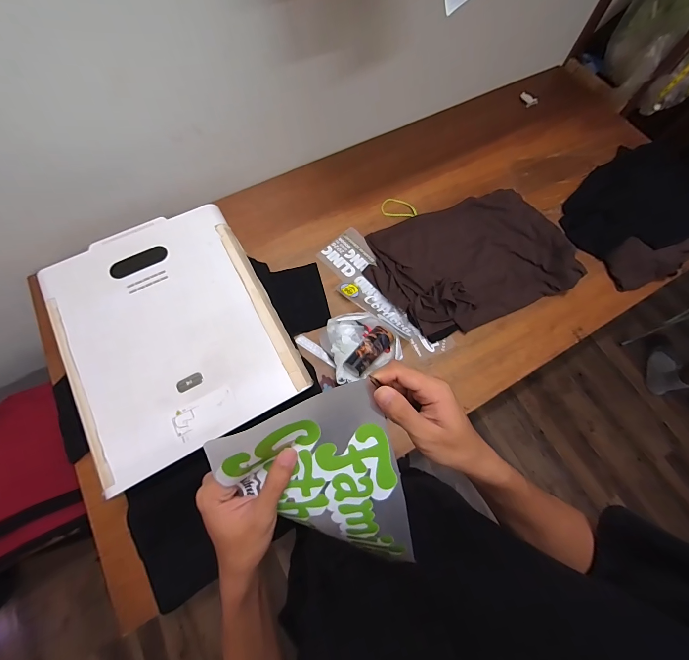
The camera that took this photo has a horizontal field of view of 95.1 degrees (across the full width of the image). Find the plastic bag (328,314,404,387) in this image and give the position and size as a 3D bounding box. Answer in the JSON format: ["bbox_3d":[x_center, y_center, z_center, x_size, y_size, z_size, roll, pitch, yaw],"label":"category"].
[{"bbox_3d":[0.051,0.033,0.781,0.169,0.065,0.172,-11,71,-6],"label":"plastic bag"}]

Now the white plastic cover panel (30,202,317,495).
[{"bbox_3d":[-0.356,-0.009,0.647,0.399,0.027,0.498,-28,74,-12],"label":"white plastic cover panel"}]

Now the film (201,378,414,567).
[{"bbox_3d":[-0.017,0.146,0.282,0.138,0.024,0.175,-20,102,-6],"label":"film"}]

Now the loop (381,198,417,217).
[{"bbox_3d":[0.168,-0.376,0.970,0.109,0.007,0.070,3,66,-5],"label":"loop"}]

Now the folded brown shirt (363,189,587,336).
[{"bbox_3d":[0.343,-0.196,0.882,0.519,0.067,0.353,-21,75,-7],"label":"folded brown shirt"}]

